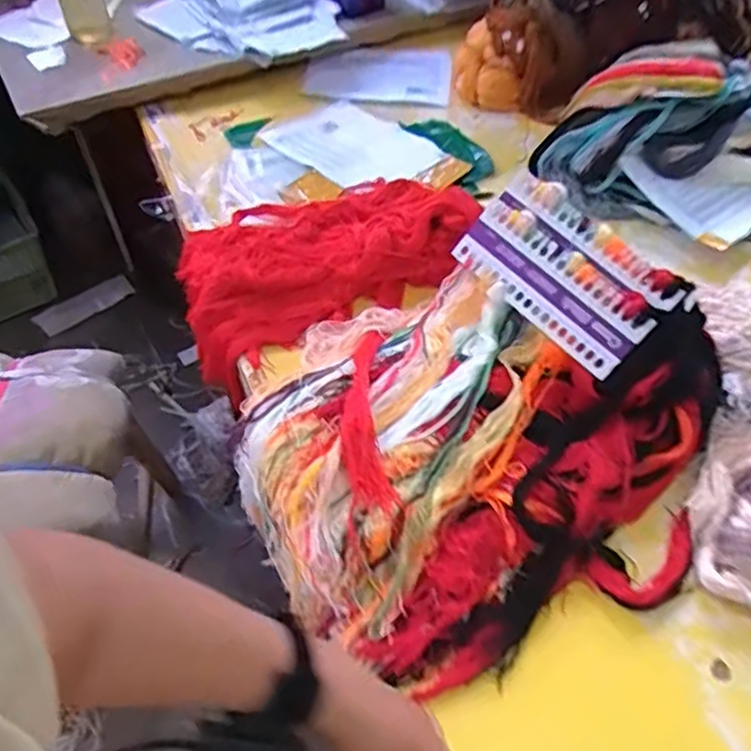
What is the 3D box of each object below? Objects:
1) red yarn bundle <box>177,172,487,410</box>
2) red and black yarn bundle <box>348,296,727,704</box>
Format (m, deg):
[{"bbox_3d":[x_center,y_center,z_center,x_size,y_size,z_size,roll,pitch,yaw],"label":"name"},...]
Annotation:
[{"bbox_3d":[-0.073,-0.190,0.980,0.431,0.113,0.265,-23,54,-17],"label":"red yarn bundle"},{"bbox_3d":[0.218,0.130,0.684,0.508,0.125,0.200,-35,58,-24],"label":"red and black yarn bundle"}]

